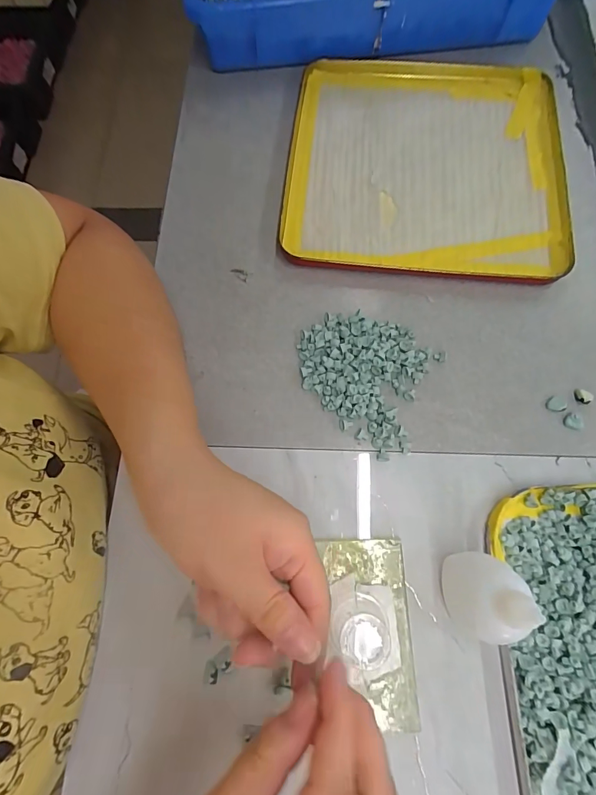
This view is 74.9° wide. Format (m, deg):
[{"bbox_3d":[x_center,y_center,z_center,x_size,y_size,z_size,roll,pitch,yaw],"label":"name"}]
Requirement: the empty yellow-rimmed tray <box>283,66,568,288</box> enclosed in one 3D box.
[{"bbox_3d":[0.115,-0.212,0.352,0.237,0.016,0.238,6,73,3],"label":"empty yellow-rimmed tray"}]

